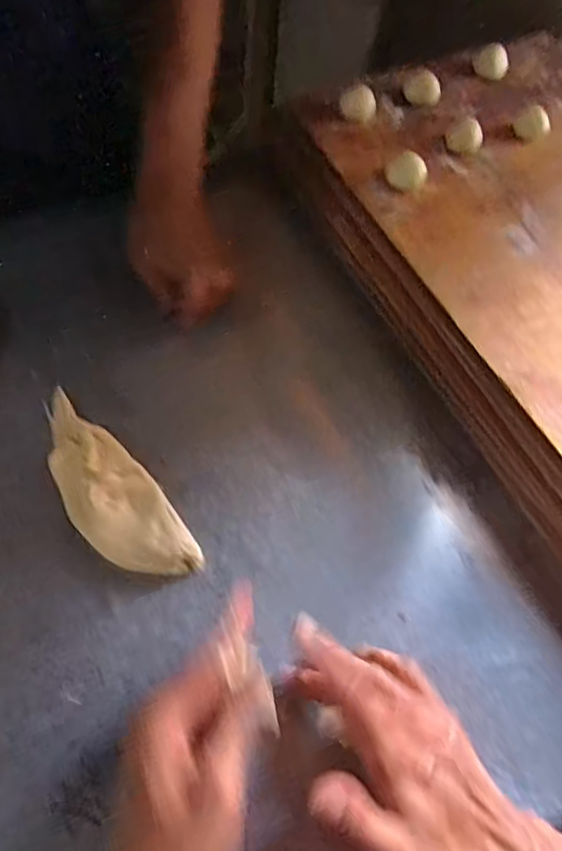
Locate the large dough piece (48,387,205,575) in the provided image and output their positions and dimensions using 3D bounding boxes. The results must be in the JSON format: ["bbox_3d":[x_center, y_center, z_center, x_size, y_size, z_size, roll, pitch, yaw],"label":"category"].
[{"bbox_3d":[-0.129,0.046,0.425,0.058,0.015,0.177,-38,69,-21],"label":"large dough piece"}]

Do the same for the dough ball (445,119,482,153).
[{"bbox_3d":[0.173,-0.273,0.546,0.031,0.016,0.031,2,61,-4],"label":"dough ball"}]

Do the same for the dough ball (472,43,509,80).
[{"bbox_3d":[0.221,-0.381,0.605,0.028,0.023,0.030,2,61,-4],"label":"dough ball"}]

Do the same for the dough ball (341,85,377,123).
[{"bbox_3d":[0.074,-0.308,0.558,0.032,0.019,0.026,12,61,2],"label":"dough ball"}]

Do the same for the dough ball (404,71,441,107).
[{"bbox_3d":[0.141,-0.336,0.579,0.026,0.020,0.030,-22,65,-16],"label":"dough ball"}]

